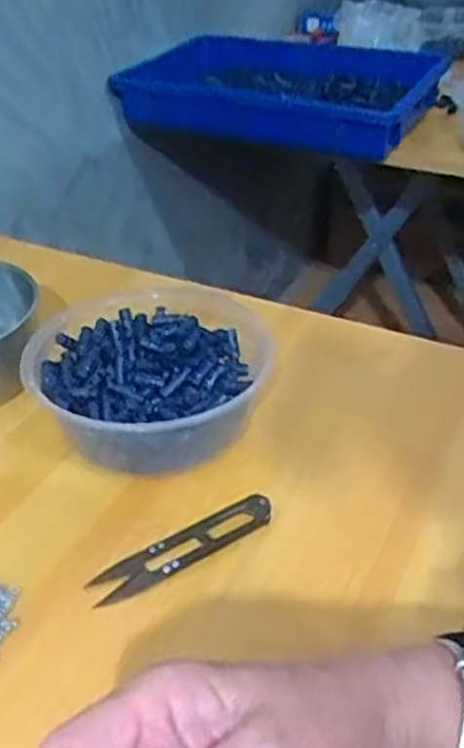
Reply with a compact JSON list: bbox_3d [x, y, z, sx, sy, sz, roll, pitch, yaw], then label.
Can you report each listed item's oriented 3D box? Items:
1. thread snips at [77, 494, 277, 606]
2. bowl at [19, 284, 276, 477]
[{"bbox_3d":[-0.023,0.085,0.389,0.097,0.009,0.020,-18,38,-25],"label":"thread snips"},{"bbox_3d":[-0.044,0.006,0.467,0.144,0.059,0.132,0,34,0],"label":"bowl"}]

